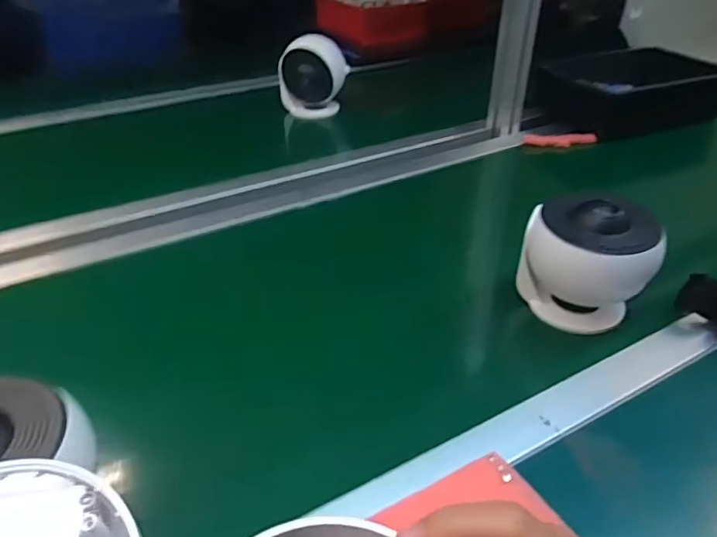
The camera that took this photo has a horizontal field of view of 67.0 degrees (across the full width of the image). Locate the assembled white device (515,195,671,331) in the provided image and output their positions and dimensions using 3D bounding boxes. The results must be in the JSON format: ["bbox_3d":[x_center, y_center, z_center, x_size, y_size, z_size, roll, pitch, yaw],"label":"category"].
[{"bbox_3d":[0.219,-0.005,0.529,0.101,0.117,0.082,-4,31,-16],"label":"assembled white device"}]

